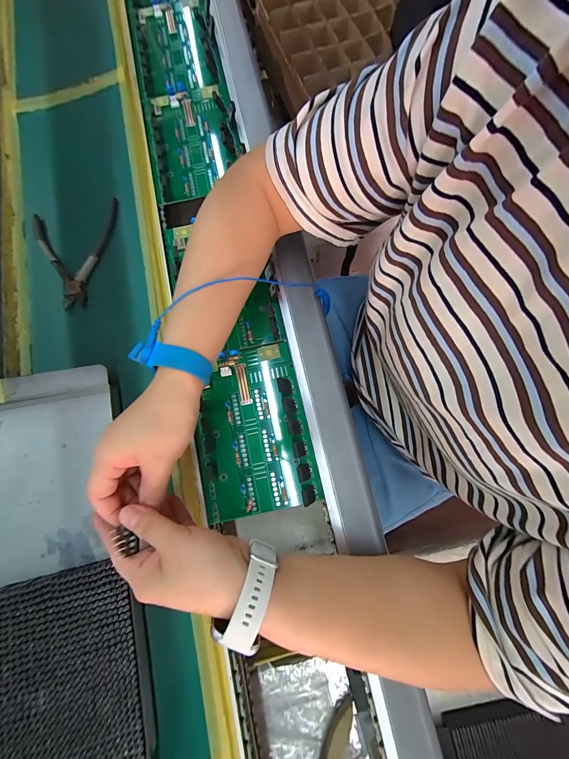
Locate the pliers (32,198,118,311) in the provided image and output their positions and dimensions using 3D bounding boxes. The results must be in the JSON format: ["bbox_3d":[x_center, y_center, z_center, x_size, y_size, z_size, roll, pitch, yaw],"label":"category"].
[{"bbox_3d":[-0.278,-0.163,0.383,0.104,0.012,0.147,7,79,3],"label":"pliers"}]

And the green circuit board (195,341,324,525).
[{"bbox_3d":[-0.038,0.052,0.329,0.122,0.022,0.177,-13,78,-1],"label":"green circuit board"}]

